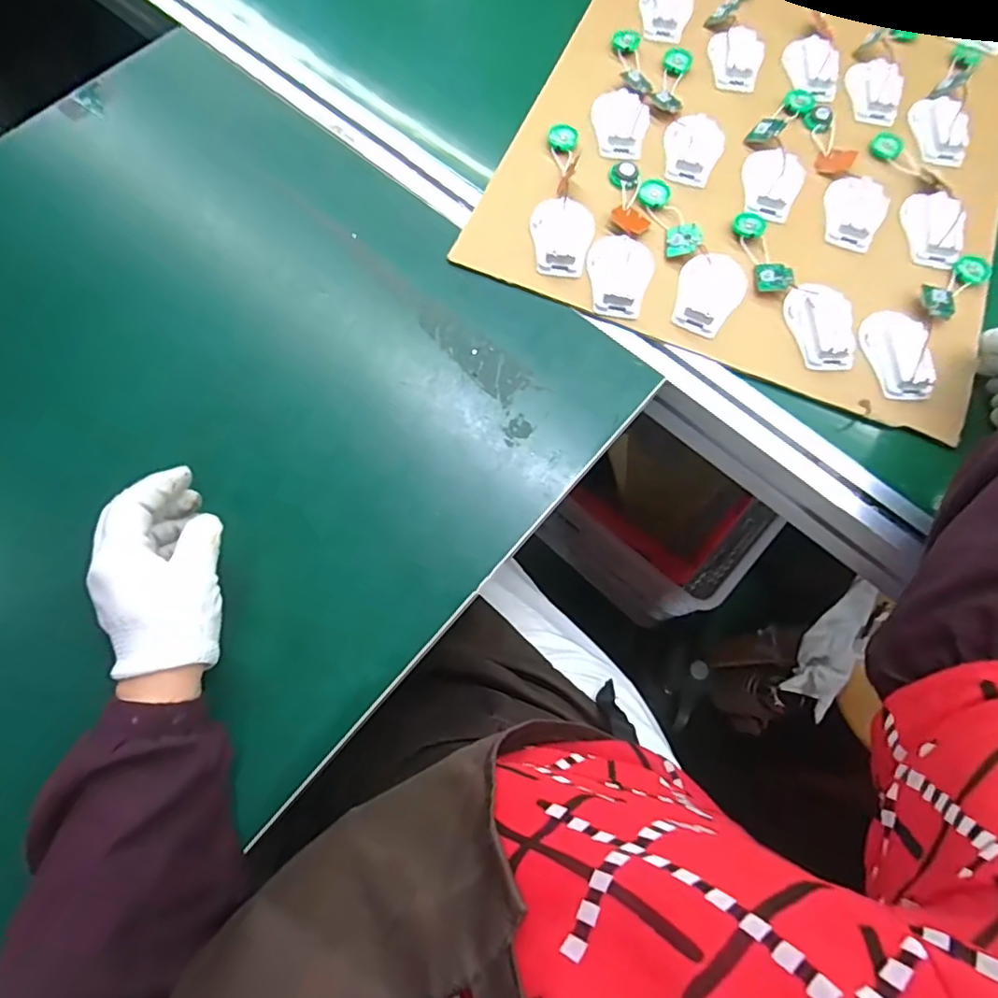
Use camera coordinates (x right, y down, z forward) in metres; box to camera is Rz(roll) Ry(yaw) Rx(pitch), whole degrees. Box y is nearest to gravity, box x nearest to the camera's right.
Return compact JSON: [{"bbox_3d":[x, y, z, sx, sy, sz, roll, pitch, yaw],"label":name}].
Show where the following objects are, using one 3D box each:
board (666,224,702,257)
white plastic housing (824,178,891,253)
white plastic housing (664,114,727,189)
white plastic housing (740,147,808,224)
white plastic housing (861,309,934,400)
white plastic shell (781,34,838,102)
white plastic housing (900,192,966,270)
[{"bbox_3d":[0.159,-0.223,0.483,0.029,0.005,0.033,9,73,1],"label":"board"},{"bbox_3d":[0.317,-0.258,0.500,0.053,0.012,0.071,30,74,7],"label":"white plastic housing"},{"bbox_3d":[0.175,-0.318,0.505,0.052,0.020,0.061,21,73,5],"label":"white plastic housing"},{"bbox_3d":[0.244,-0.284,0.500,0.054,0.019,0.068,26,74,6],"label":"white plastic housing"},{"bbox_3d":[0.323,-0.120,0.453,0.046,0.014,0.076,0,73,-2],"label":"white plastic housing"},{"bbox_3d":[0.300,-0.415,0.539,0.046,0.017,0.069,-2,73,-3],"label":"white plastic shell"},{"bbox_3d":[0.383,-0.240,0.492,0.041,0.015,0.078,5,73,-1],"label":"white plastic housing"}]

